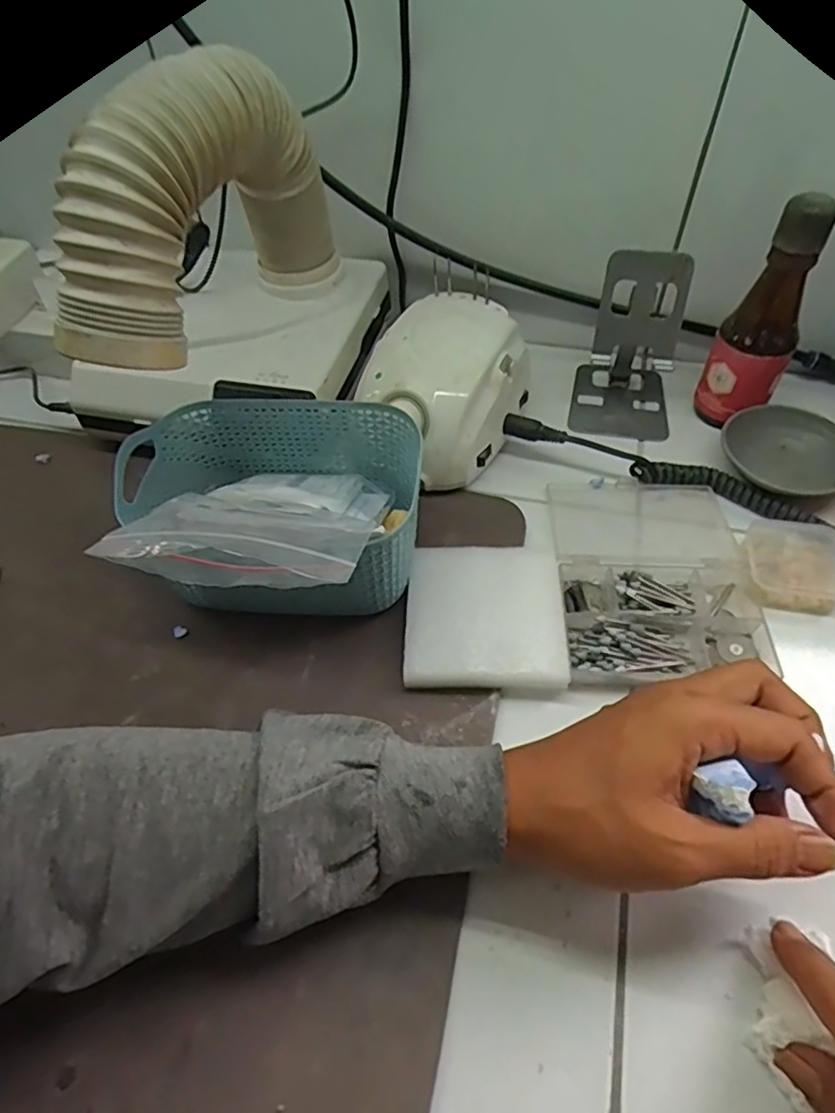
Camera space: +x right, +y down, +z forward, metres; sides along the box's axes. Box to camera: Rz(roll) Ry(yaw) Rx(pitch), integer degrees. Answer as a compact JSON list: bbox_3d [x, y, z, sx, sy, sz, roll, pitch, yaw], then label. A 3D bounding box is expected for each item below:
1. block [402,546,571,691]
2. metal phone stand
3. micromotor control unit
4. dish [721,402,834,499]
[{"bbox_3d":[0.040,0.035,0.379,0.092,0.018,0.095,1,52,4],"label":"block"},{"bbox_3d":[0.166,-0.159,0.476,0.078,0.113,0.084,13,53,12],"label":"metal phone stand"},{"bbox_3d":[0.017,-0.124,0.463,0.105,0.072,0.138,22,56,18],"label":"micromotor control unit"},{"bbox_3d":[0.264,-0.073,0.447,0.086,0.029,0.082,-1,52,1],"label":"dish"}]

